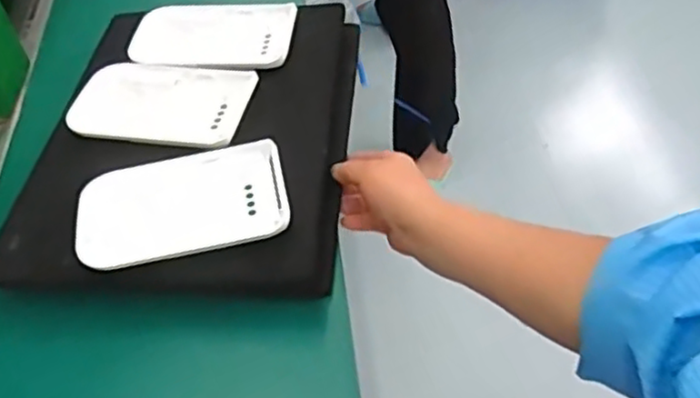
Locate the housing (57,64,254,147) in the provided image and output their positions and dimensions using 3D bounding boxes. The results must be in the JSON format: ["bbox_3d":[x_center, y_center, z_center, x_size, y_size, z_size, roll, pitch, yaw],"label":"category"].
[{"bbox_3d":[-0.166,-0.087,0.602,0.154,0.014,0.096,5,49,7],"label":"housing"}]

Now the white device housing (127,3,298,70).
[{"bbox_3d":[-0.133,-0.160,0.663,0.150,0.012,0.098,2,49,4],"label":"white device housing"}]

